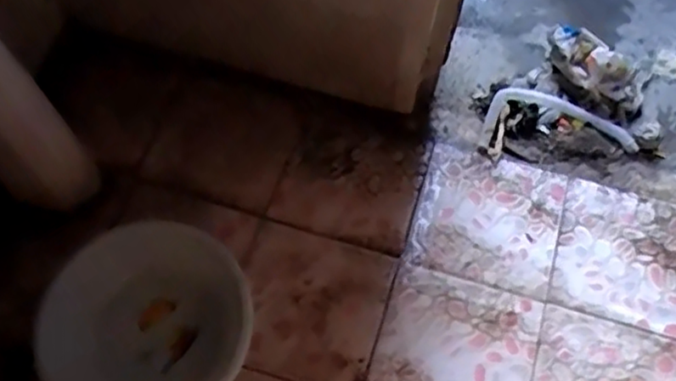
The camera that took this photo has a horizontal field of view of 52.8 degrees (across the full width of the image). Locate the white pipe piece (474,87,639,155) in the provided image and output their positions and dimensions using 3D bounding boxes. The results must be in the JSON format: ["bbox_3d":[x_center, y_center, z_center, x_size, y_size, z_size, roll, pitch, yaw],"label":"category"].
[{"bbox_3d":[0.479,-0.146,1.468,0.329,0.031,0.147,9,62,3],"label":"white pipe piece"}]

